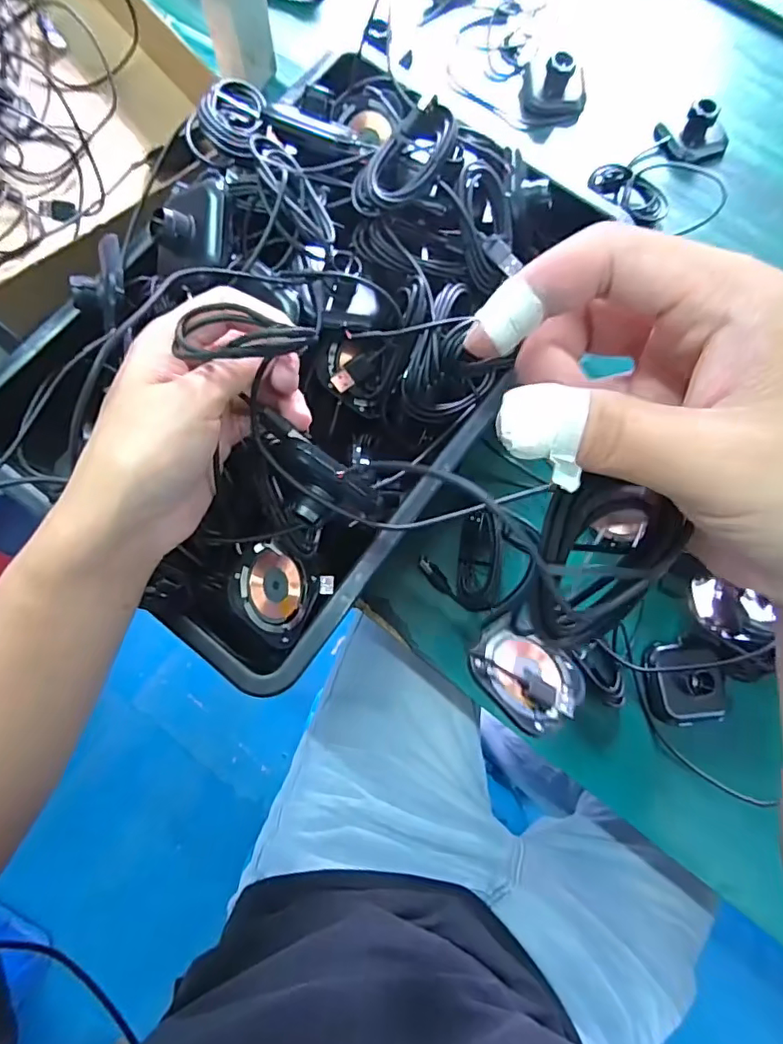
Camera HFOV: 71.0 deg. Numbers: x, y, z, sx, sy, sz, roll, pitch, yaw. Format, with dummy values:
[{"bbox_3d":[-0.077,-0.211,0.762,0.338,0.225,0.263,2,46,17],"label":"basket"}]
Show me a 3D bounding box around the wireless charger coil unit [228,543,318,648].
[{"bbox_3d":[-0.068,0.040,0.317,0.011,0.054,0.049,-6,48,38],"label":"wireless charger coil unit"}]

